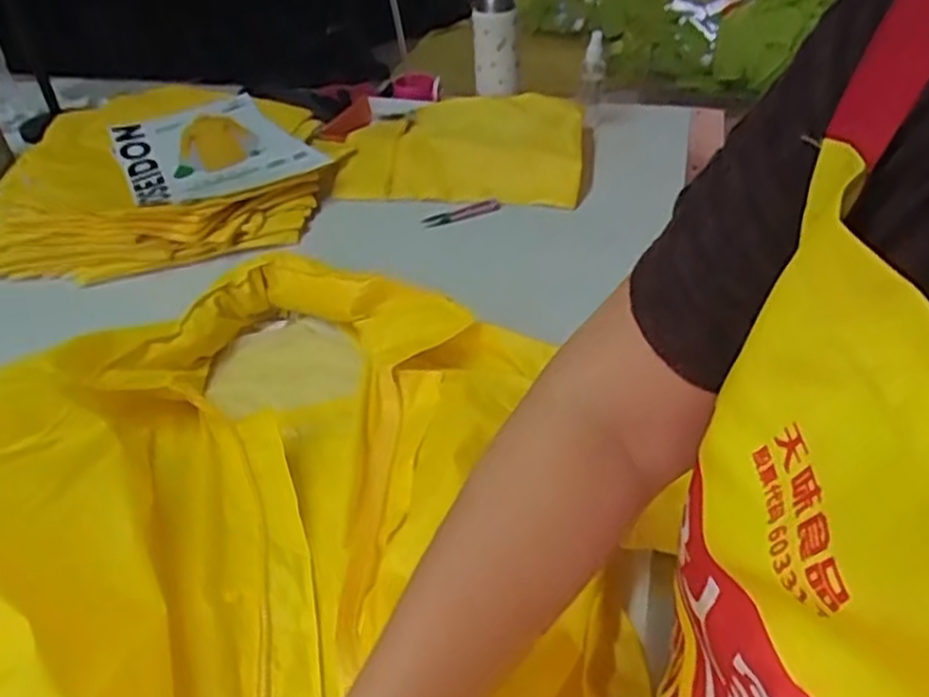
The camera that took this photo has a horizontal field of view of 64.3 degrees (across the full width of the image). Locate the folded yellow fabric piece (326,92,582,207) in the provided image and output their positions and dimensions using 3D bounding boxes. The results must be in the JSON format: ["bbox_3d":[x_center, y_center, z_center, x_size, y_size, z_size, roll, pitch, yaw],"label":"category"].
[{"bbox_3d":[-0.002,-0.298,1.089,0.350,0.054,0.269,2,39,6],"label":"folded yellow fabric piece"}]

